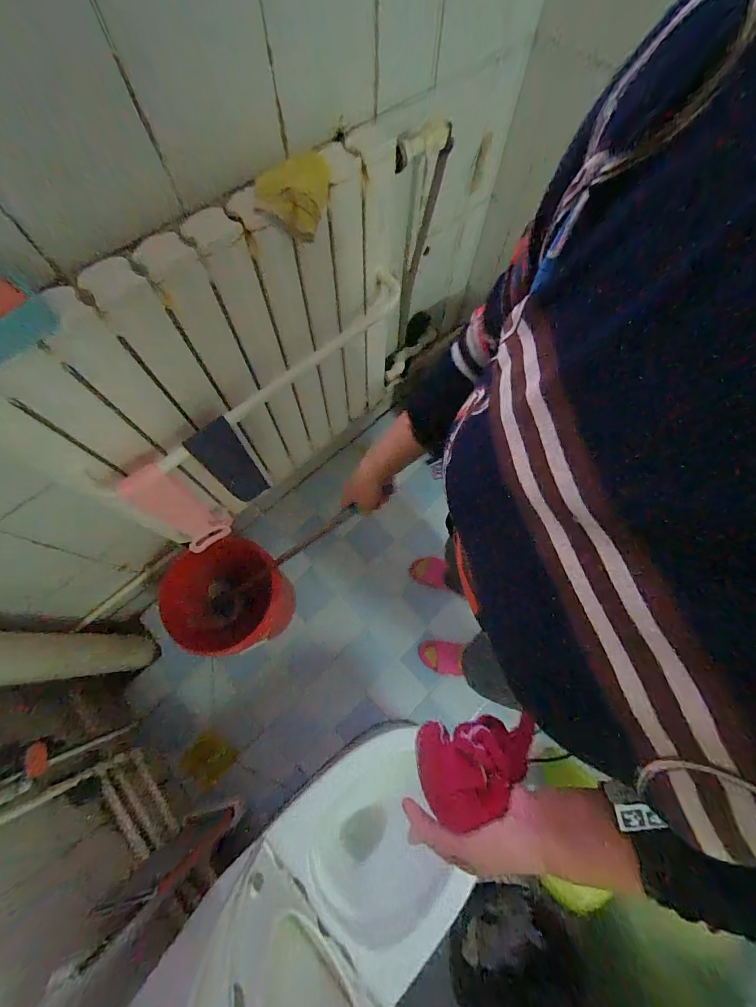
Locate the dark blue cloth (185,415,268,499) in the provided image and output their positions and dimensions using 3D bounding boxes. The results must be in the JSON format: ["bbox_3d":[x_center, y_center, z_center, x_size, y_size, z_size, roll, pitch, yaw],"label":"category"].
[{"bbox_3d":[-0.305,-0.084,0.776,0.089,0.197,0.015,-44,49,-15],"label":"dark blue cloth"}]

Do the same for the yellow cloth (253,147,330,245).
[{"bbox_3d":[-0.131,-0.493,0.605,0.046,0.103,0.154,33,73,11],"label":"yellow cloth"}]

